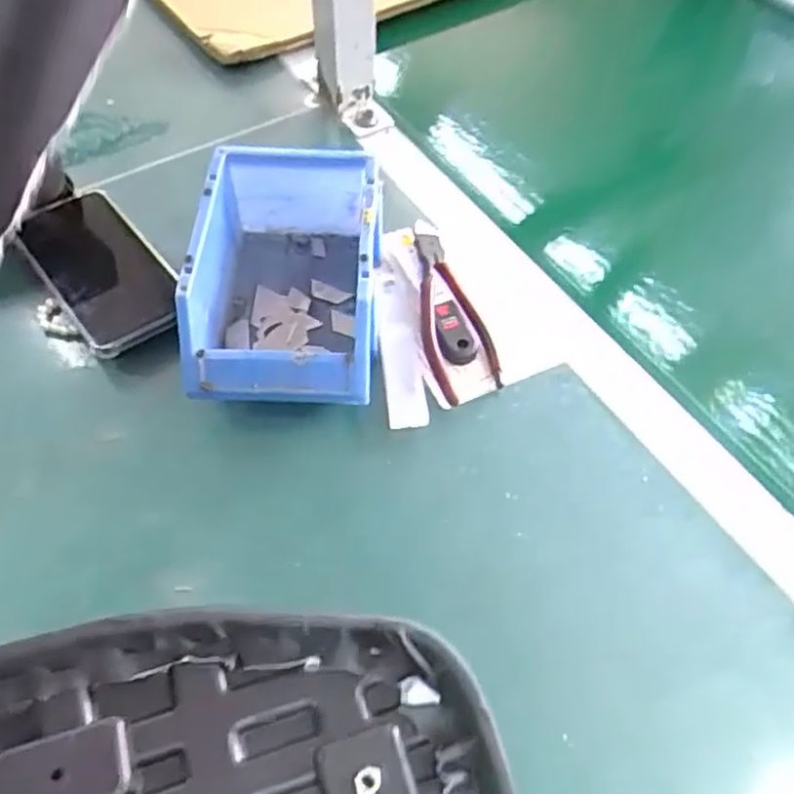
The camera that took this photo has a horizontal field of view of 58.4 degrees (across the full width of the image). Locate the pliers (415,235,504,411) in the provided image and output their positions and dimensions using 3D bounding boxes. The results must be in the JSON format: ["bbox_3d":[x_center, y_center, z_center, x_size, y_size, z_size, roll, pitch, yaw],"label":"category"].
[{"bbox_3d":[0.035,-0.063,0.509,0.045,0.011,0.141,-13,56,-10],"label":"pliers"}]

